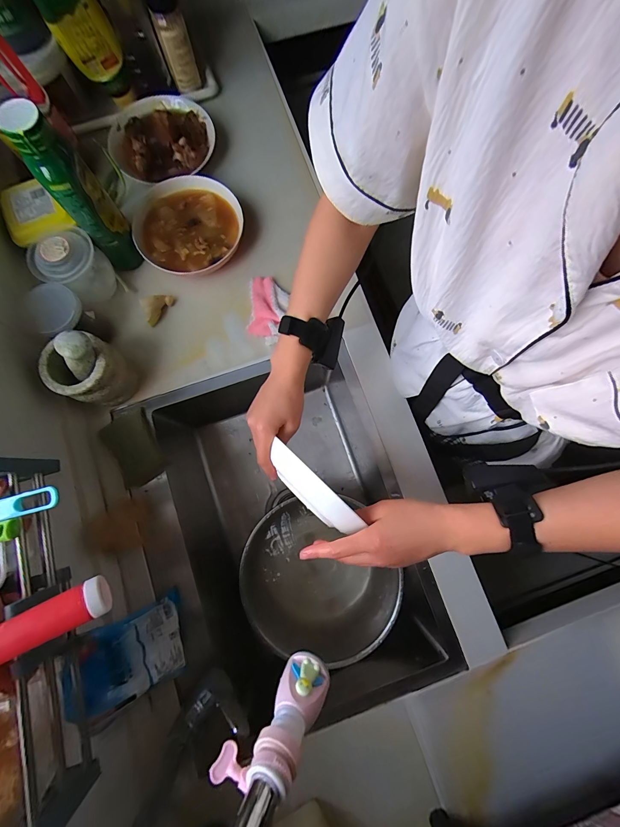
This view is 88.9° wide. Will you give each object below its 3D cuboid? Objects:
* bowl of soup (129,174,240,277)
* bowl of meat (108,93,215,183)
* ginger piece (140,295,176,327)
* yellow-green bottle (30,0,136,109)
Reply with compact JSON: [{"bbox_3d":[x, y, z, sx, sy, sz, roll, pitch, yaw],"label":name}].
[{"bbox_3d":[-0.232,-0.354,0.620,0.195,0.053,0.205,0,79,-1],"label":"bowl of soup"},{"bbox_3d":[-0.305,-0.573,0.641,0.204,0.055,0.223,0,79,-1],"label":"bowl of meat"},{"bbox_3d":[-0.282,-0.197,0.593,0.058,0.035,0.042,-24,80,-6],"label":"ginger piece"},{"bbox_3d":[-0.397,-0.657,0.545,0.100,0.237,0.071,-18,79,-4],"label":"yellow-green bottle"}]

